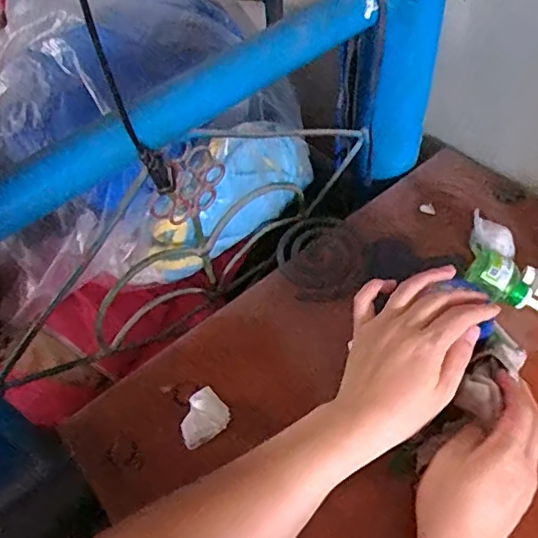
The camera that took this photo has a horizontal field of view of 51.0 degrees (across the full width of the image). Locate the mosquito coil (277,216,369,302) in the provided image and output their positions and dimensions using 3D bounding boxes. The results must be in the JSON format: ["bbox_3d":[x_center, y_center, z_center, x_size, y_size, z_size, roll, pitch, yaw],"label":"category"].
[{"bbox_3d":[0.057,-0.014,0.588,0.091,0.012,0.107,-17,54,-6],"label":"mosquito coil"}]

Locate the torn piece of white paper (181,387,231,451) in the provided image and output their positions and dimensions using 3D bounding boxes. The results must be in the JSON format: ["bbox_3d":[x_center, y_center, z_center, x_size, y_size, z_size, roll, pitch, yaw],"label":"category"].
[{"bbox_3d":[-0.056,0.123,0.470,0.042,0.032,0.031,-31,57,-16],"label":"torn piece of white paper"}]

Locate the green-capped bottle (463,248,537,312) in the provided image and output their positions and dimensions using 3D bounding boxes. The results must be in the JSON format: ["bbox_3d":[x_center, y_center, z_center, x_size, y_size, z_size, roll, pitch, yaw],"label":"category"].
[{"bbox_3d":[0.213,0.013,0.506,0.039,0.043,0.074,-40,60,-21],"label":"green-capped bottle"}]

